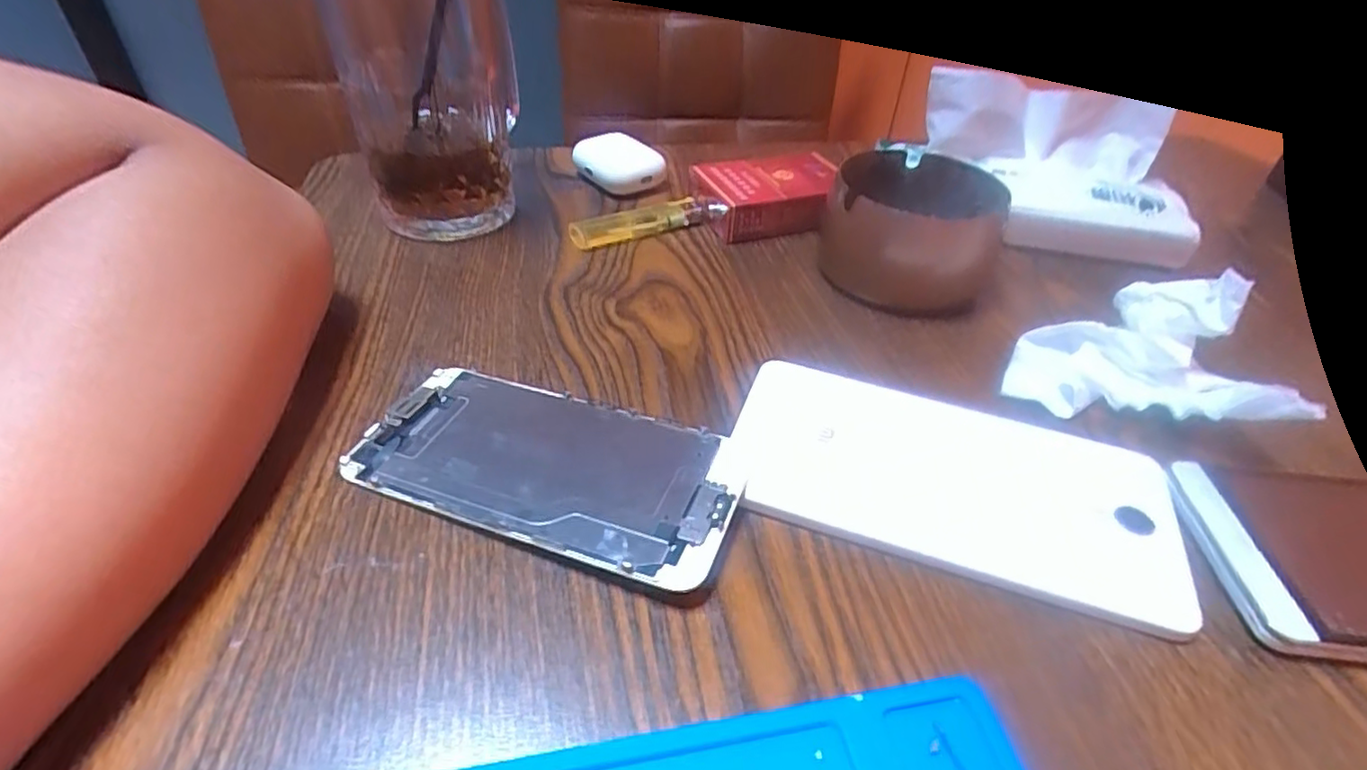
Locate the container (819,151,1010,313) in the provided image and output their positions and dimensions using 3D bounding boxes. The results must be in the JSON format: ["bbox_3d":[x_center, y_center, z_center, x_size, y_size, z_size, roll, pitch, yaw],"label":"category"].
[{"bbox_3d":[0.116,-0.083,0.337,0.082,0.051,0.087,2,40,-2],"label":"container"}]

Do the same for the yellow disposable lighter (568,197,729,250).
[{"bbox_3d":[-0.020,-0.096,0.374,0.092,0.012,0.014,-17,44,-23],"label":"yellow disposable lighter"}]

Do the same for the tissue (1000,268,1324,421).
[{"bbox_3d":[0.192,-0.017,0.269,0.091,0.044,0.071,22,43,20],"label":"tissue"}]

